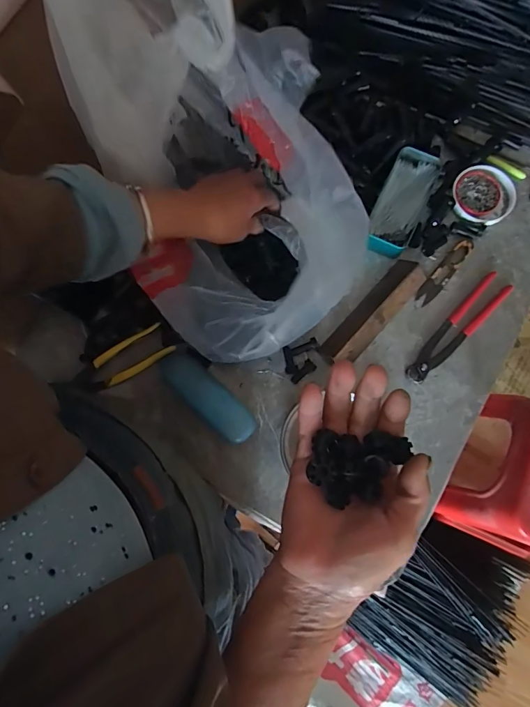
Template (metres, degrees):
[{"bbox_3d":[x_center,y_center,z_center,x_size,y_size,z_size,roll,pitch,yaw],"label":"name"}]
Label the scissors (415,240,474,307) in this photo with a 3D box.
[{"bbox_3d":[0.259,-0.116,0.580,0.026,0.007,0.121,39,82,7],"label":"scissors"}]

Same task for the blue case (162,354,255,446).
[{"bbox_3d":[-0.079,0.060,0.540,0.151,0.025,0.055,44,83,8],"label":"blue case"}]

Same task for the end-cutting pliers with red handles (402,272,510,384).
[{"bbox_3d":[0.269,-0.034,0.560,0.039,0.015,0.196,44,83,8],"label":"end-cutting pliers with red handles"}]

